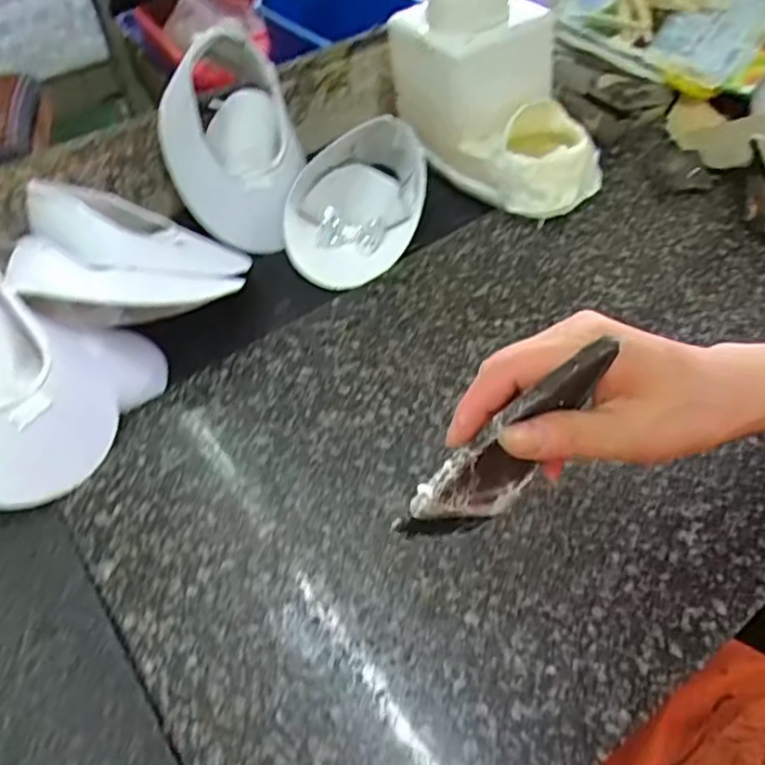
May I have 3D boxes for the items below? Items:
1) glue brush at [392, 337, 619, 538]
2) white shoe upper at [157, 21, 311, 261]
[{"bbox_3d":[0.057,0.031,0.307,0.048,0.136,0.011,5,46,-30],"label":"glue brush"},{"bbox_3d":[-0.131,-0.203,0.582,0.106,0.153,0.093,11,53,10],"label":"white shoe upper"}]

